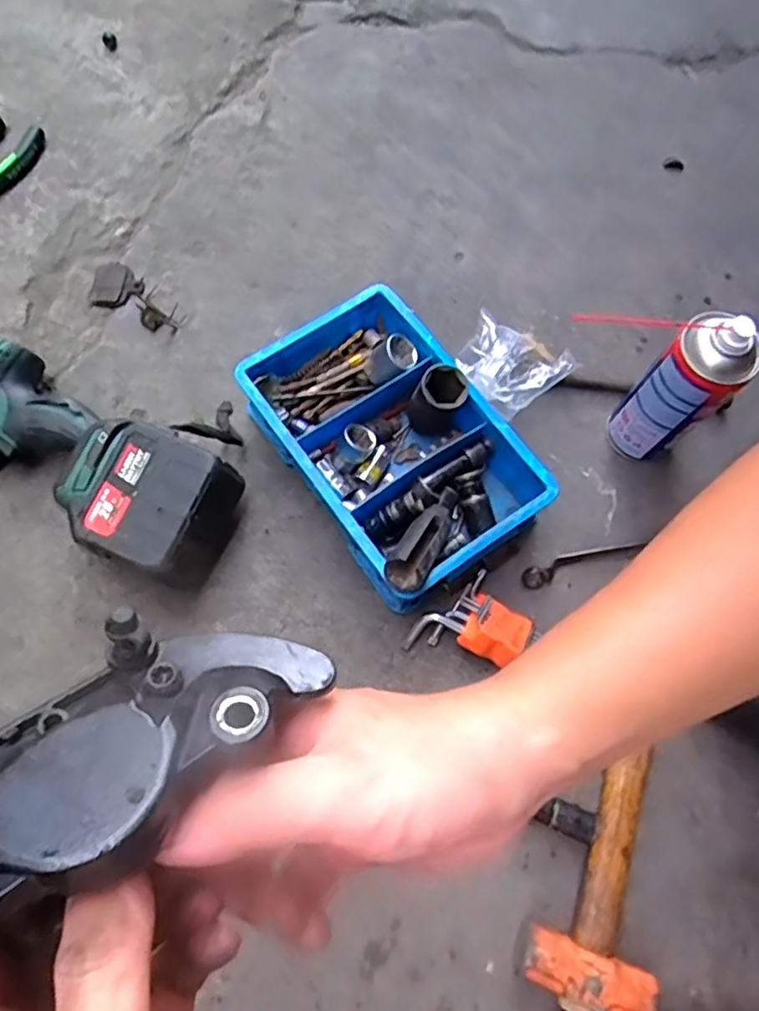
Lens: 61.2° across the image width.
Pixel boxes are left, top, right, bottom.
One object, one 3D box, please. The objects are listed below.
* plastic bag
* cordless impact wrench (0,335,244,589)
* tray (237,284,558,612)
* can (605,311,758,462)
[{"bbox_3d":[0.131,-0.151,0.643,0.098,0.038,0.102,-35,77,-13],"label":"plastic bag"},{"bbox_3d":[-0.265,-0.041,0.564,0.286,0.090,0.126,28,73,7],"label":"cordless impact wrench"},{"bbox_3d":[0.012,-0.059,0.586,0.173,0.079,0.265,-33,76,-12],"label":"tray"},{"bbox_3d":[0.252,-0.095,0.541,0.051,0.176,0.061,-40,78,-14],"label":"can"}]

